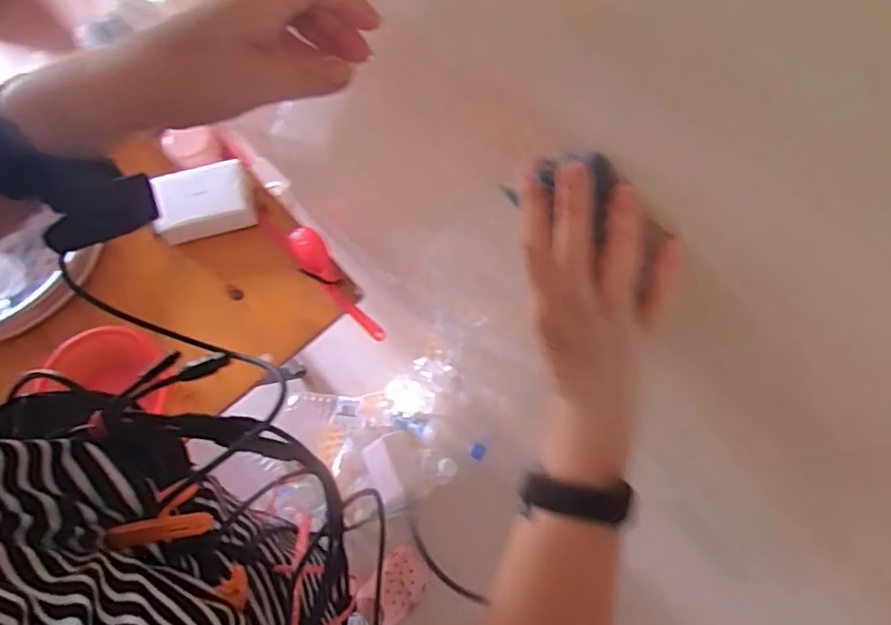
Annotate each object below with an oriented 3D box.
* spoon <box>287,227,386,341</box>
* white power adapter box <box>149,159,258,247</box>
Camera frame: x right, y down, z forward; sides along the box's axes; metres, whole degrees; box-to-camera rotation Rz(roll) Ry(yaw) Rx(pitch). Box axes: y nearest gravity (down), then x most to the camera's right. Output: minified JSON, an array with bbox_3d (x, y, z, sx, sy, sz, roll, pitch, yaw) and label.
[{"bbox_3d":[-0.160,-0.038,0.949,0.045,0.022,0.201,-37,89,-13],"label":"spoon"},{"bbox_3d":[-0.363,-0.169,0.965,0.149,0.059,0.094,-10,70,-4],"label":"white power adapter box"}]

